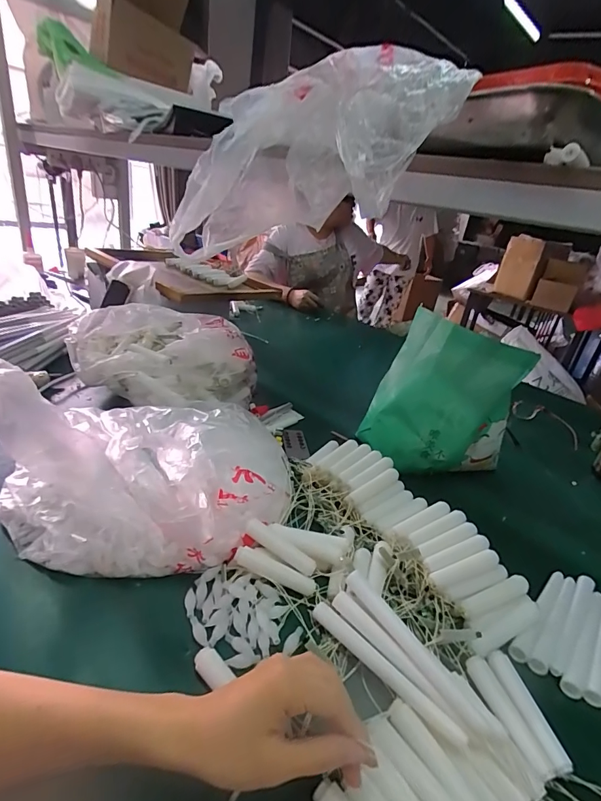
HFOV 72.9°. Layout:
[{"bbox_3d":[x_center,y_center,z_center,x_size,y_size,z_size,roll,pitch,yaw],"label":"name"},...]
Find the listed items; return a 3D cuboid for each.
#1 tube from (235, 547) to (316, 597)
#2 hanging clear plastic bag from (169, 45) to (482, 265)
[{"bbox_3d":[-0.027,0.183,0.436,0.089,0.017,0.014,25,33,2],"label":"tube"},{"bbox_3d":[-0.003,-0.273,0.459,0.358,0.161,0.114,-6,21,35],"label":"hanging clear plastic bag"}]

